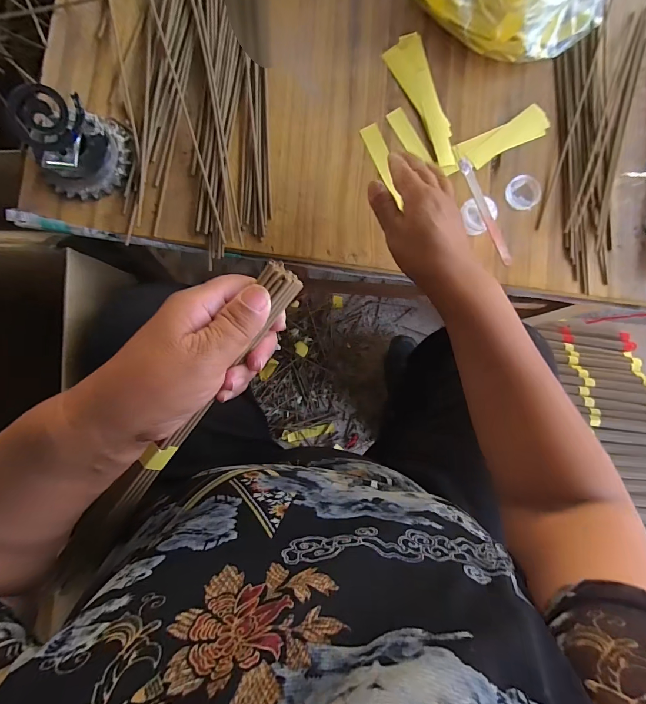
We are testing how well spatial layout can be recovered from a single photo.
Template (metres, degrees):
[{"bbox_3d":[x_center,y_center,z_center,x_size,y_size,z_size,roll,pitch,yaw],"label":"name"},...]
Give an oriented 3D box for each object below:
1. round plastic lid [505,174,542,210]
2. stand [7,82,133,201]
[{"bbox_3d":[0.231,-0.183,0.403,0.041,0.009,0.036,-16,87,-6],"label":"round plastic lid"},{"bbox_3d":[-0.236,-0.199,0.333,0.087,0.062,0.072,-42,90,-7],"label":"stand"}]

